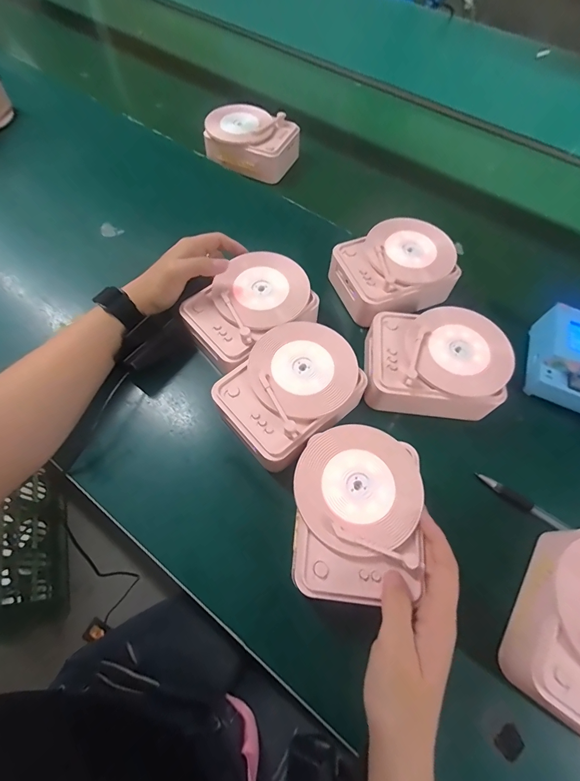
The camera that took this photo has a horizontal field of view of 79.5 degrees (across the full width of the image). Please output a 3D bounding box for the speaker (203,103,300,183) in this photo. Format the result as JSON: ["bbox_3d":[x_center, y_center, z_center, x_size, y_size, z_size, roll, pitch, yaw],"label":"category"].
[{"bbox_3d":[-0.060,-0.390,0.544,0.130,0.042,0.098,24,65,10],"label":"speaker"}]

